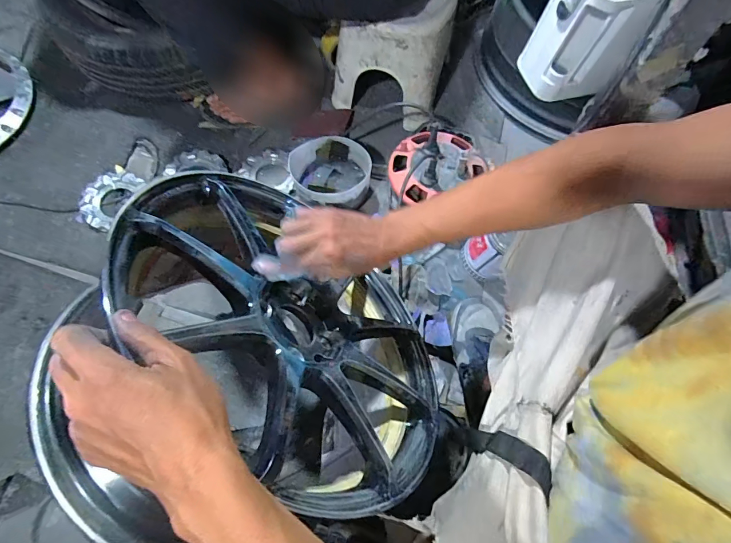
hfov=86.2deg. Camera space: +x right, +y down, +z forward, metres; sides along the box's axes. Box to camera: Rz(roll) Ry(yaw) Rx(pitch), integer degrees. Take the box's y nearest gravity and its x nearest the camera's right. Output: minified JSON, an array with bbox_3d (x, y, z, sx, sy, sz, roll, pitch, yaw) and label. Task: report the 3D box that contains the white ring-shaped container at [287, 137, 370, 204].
[{"bbox_3d":[-0.066,-0.204,0.840,0.155,0.088,0.148,1,68,-2],"label":"white ring-shaped container"}]

